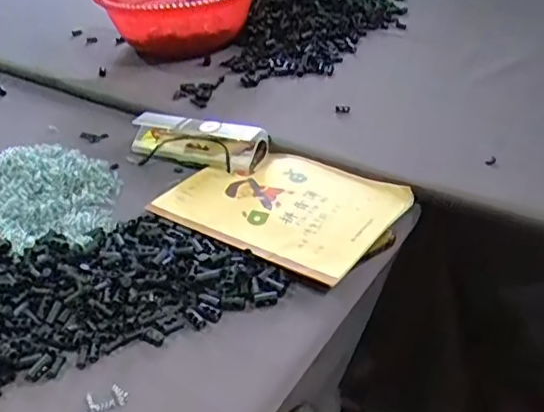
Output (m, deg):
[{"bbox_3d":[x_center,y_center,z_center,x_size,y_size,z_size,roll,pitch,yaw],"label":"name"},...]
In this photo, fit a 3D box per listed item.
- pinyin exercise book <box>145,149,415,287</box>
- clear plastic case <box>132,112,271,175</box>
[{"bbox_3d":[0.008,-0.003,0.537,0.200,0.011,0.144,21,45,32],"label":"pinyin exercise book"},{"bbox_3d":[-0.084,-0.070,0.610,0.155,0.031,0.043,11,40,22],"label":"clear plastic case"}]

